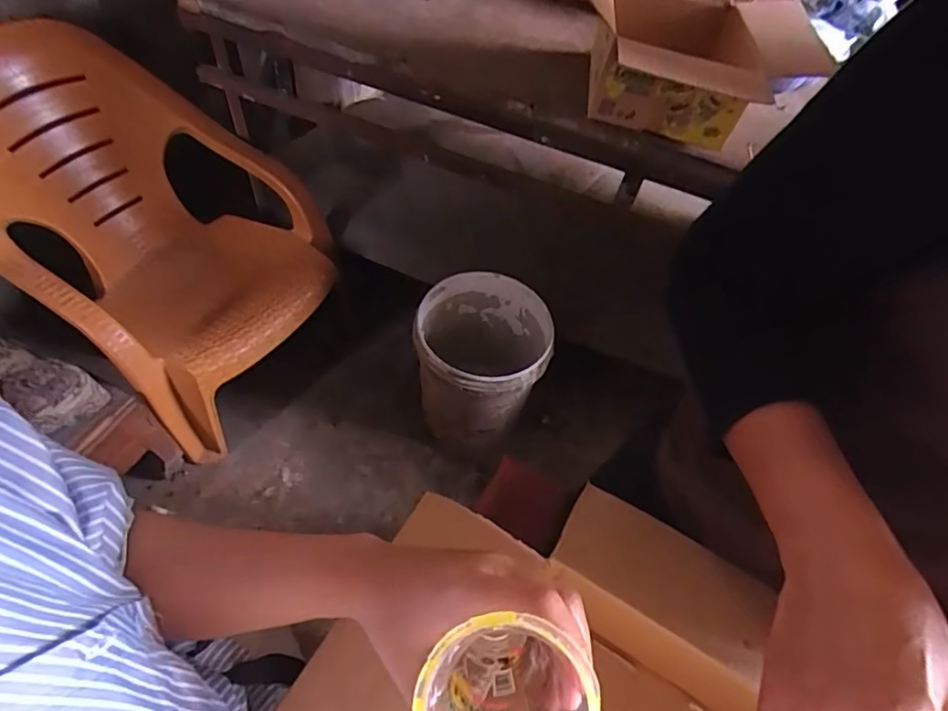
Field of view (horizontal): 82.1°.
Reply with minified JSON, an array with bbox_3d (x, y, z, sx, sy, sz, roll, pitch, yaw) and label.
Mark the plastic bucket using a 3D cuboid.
[{"bbox_3d":[0.015,0.020,1.300,0.294,0.307,0.299,3,54,-4],"label":"plastic bucket"}]

